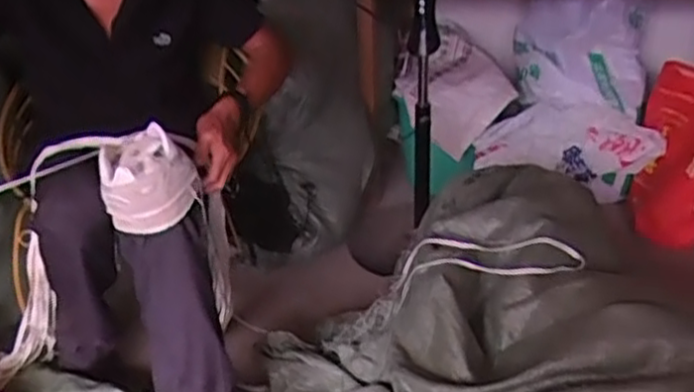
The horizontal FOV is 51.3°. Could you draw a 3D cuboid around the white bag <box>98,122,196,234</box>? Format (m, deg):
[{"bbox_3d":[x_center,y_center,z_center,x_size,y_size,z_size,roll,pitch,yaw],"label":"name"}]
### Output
[{"bbox_3d":[-0.304,-0.010,1.109,0.128,0.158,0.109,2,26,5],"label":"white bag"}]

